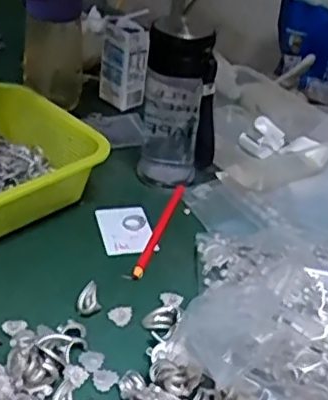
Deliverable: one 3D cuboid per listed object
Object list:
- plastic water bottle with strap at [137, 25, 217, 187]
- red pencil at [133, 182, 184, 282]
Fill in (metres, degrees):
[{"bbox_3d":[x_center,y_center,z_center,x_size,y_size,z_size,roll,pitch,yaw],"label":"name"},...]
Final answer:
[{"bbox_3d":[0.021,-0.108,0.711,0.079,0.180,0.093,10,35,2],"label":"plastic water bottle with strap"},{"bbox_3d":[-0.004,0.030,0.656,0.012,0.010,0.168,15,35,9],"label":"red pencil"}]

